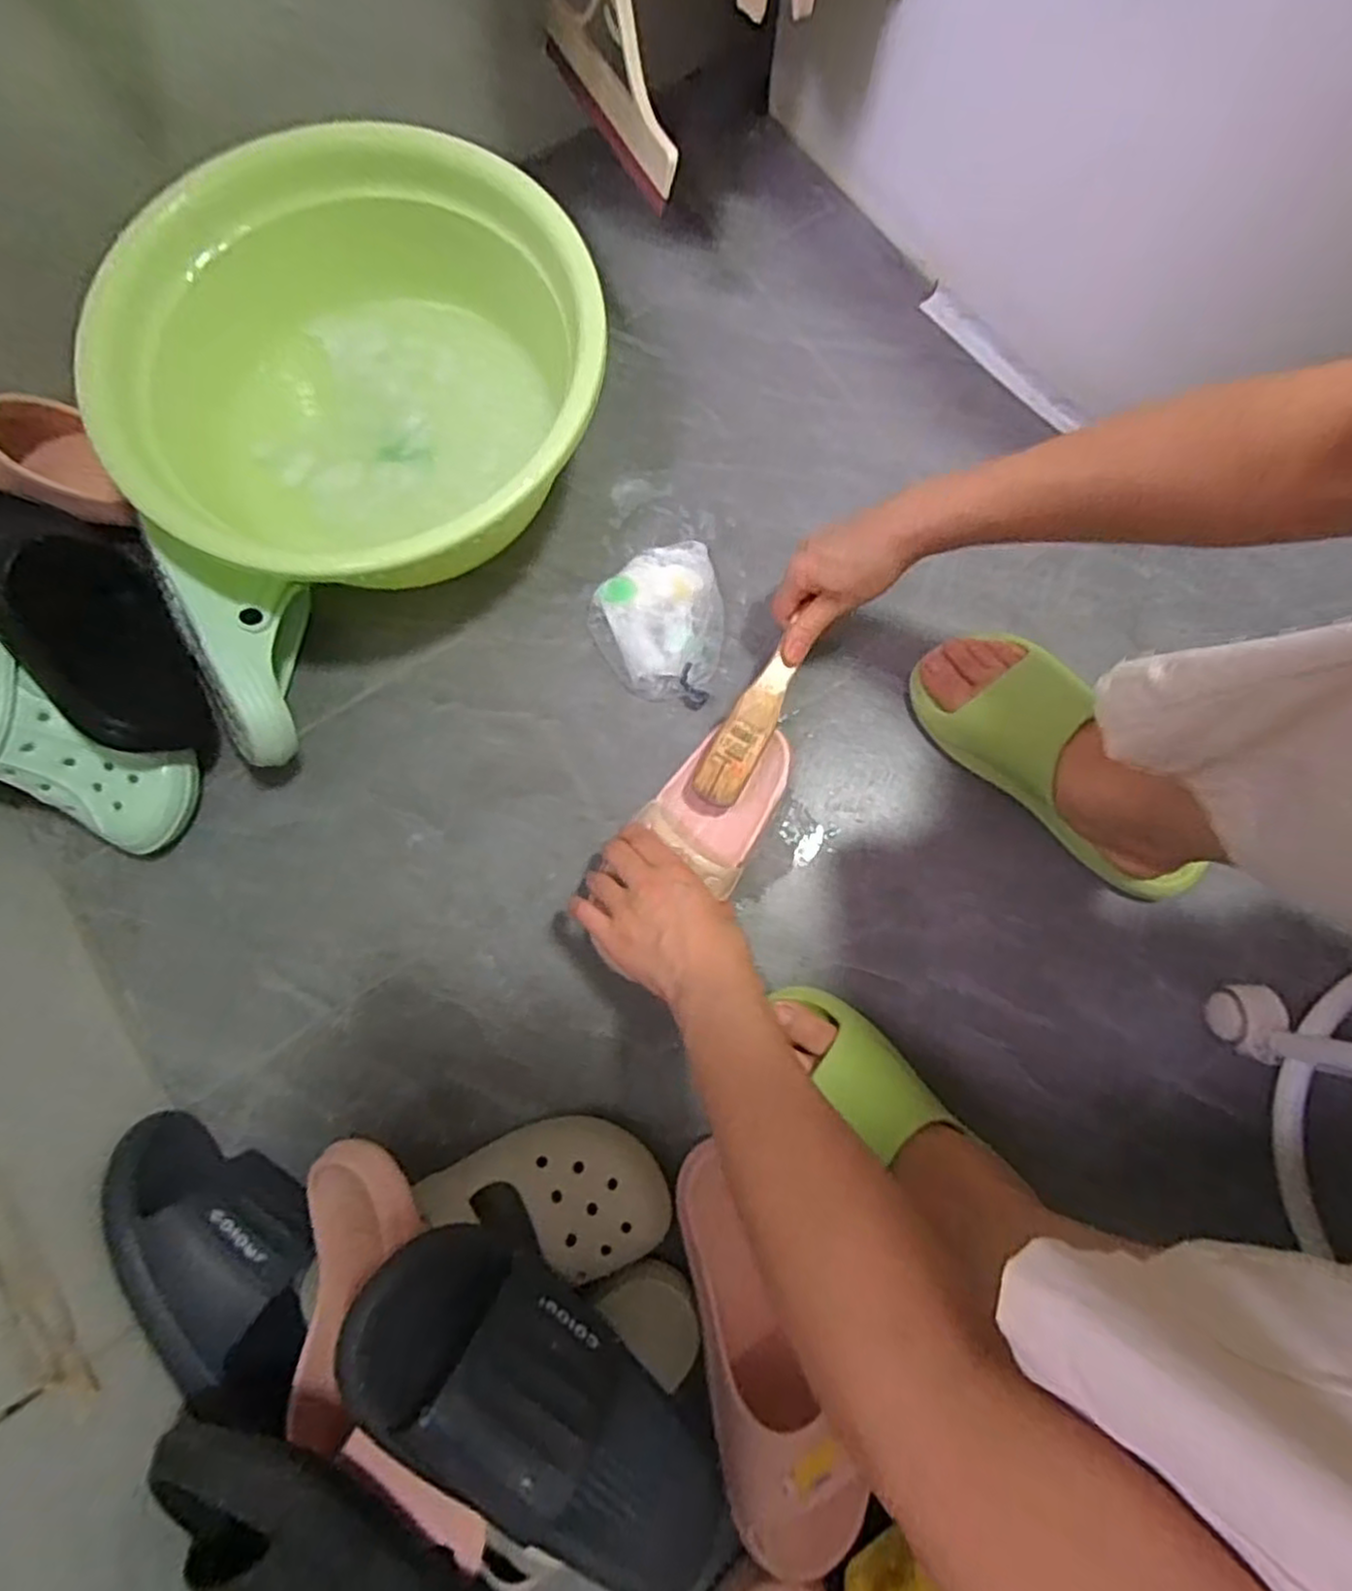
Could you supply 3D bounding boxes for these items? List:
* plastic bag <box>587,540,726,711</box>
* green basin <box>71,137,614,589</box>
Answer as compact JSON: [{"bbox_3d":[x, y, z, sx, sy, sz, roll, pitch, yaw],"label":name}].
[{"bbox_3d":[-0.014,-0.153,0.608,0.112,0.027,0.139,14,79,2],"label":"plastic bag"},{"bbox_3d":[-0.232,-0.312,0.577,0.351,0.144,0.357,0,79,-1],"label":"green basin"}]

